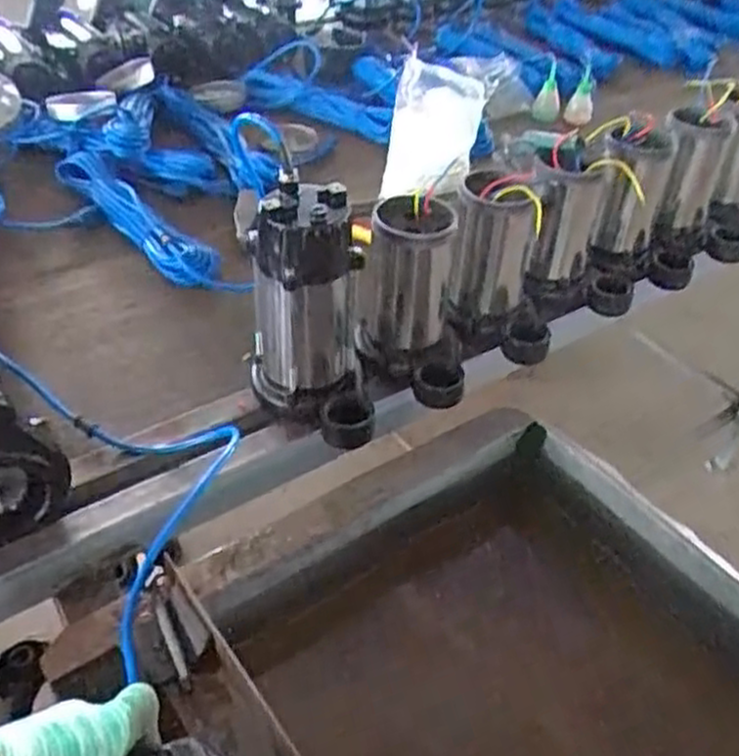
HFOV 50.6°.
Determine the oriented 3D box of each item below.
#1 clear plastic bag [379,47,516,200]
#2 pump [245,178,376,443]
[{"bbox_3d":[0.097,-0.371,1.172,0.141,0.194,0.078,3,41,-2],"label":"clear plastic bag"},{"bbox_3d":[-0.057,-0.057,0.785,0.108,0.221,0.144,-9,42,-15],"label":"pump"}]

